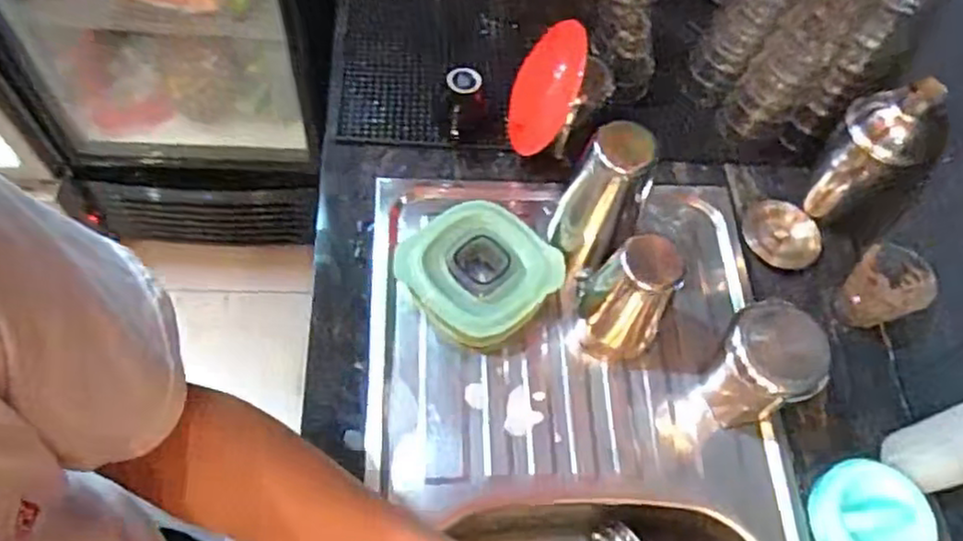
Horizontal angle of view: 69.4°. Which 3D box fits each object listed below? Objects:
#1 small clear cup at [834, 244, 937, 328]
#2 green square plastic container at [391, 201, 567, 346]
[{"bbox_3d":[0.415,0.021,0.721,0.073,0.085,0.069,2,61,-4],"label":"small clear cup"},{"bbox_3d":[-0.003,0.001,0.694,0.137,0.048,0.135,42,66,16],"label":"green square plastic container"}]

